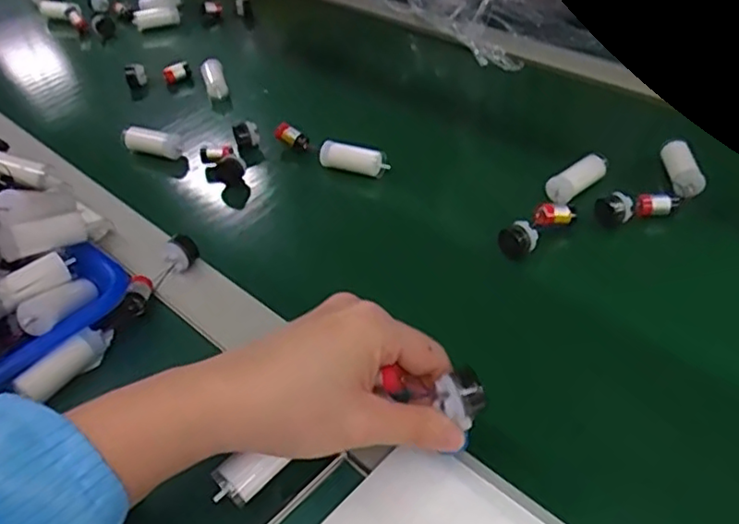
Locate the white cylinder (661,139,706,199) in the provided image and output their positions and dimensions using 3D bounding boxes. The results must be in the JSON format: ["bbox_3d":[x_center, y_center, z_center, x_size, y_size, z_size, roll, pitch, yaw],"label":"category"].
[{"bbox_3d":[0.238,-0.072,0.483,0.020,0.015,0.055,5,41,2],"label":"white cylinder"}]

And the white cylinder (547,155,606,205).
[{"bbox_3d":[0.157,-0.064,0.482,0.057,0.016,0.019,-26,49,-29],"label":"white cylinder"}]

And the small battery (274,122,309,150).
[{"bbox_3d":[-0.066,-0.107,0.550,0.031,0.014,0.012,26,33,-30],"label":"small battery"}]

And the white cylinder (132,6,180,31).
[{"bbox_3d":[-0.266,-0.307,0.797,0.054,0.022,0.018,-10,43,-15],"label":"white cylinder"}]

